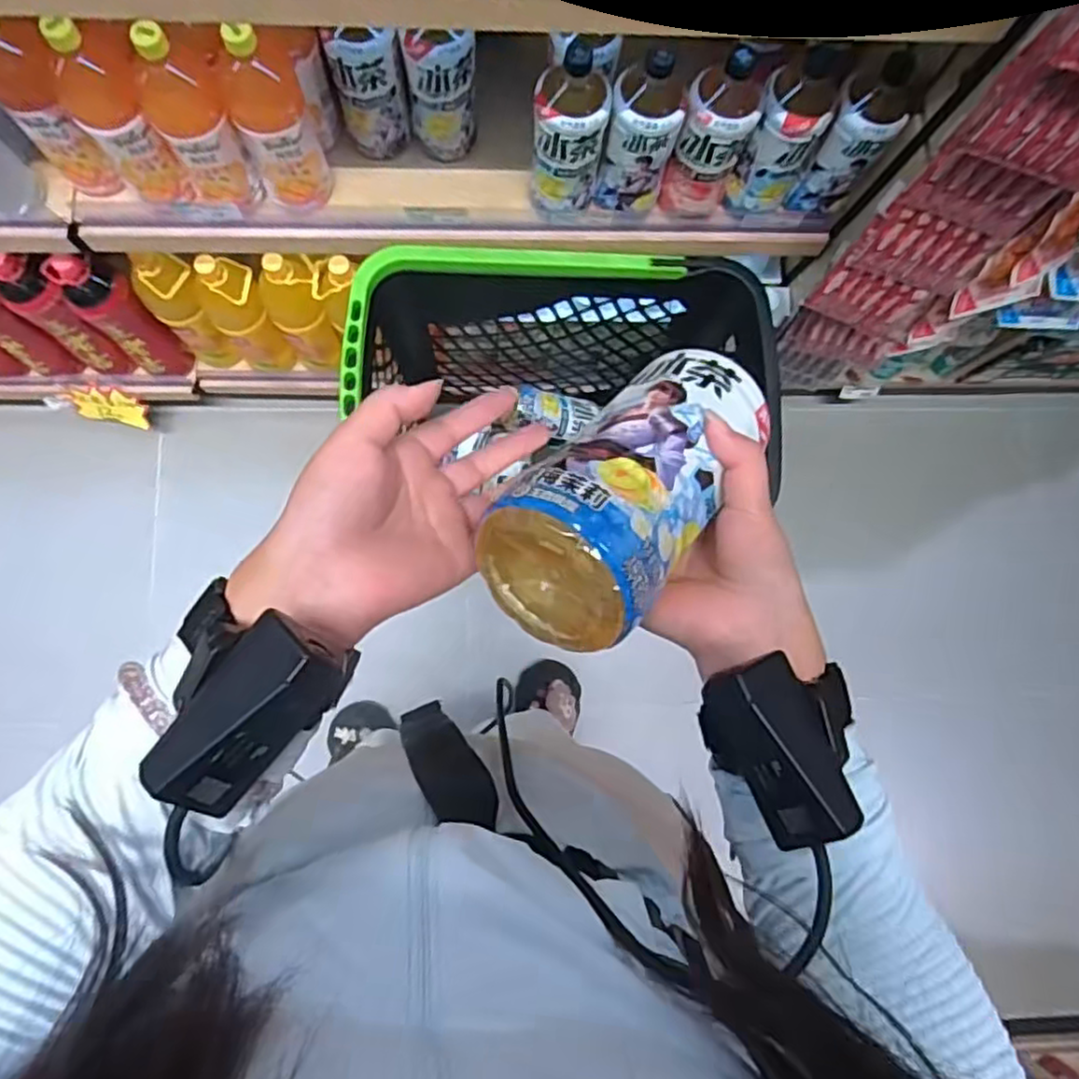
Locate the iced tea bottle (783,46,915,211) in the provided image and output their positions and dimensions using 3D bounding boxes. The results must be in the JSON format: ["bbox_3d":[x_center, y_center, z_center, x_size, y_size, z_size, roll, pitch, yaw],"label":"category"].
[{"bbox_3d":[0.371,-0.473,0.825,0.077,0.185,0.062,35,81,2],"label":"iced tea bottle"}]

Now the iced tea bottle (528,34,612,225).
[{"bbox_3d":[0.035,-0.468,0.800,0.083,0.204,0.074,-3,81,-4],"label":"iced tea bottle"}]

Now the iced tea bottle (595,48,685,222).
[{"bbox_3d":[0.119,-0.467,0.805,0.077,0.196,0.067,15,81,-1],"label":"iced tea bottle"}]

